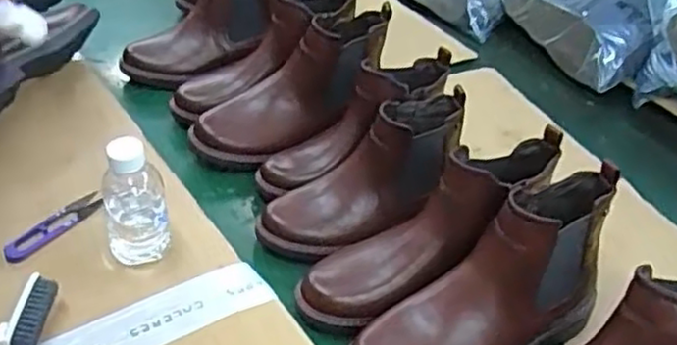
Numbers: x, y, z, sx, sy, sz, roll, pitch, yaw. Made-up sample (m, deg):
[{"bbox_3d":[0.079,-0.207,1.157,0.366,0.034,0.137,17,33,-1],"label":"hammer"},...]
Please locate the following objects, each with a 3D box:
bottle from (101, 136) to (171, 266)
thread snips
[{"bbox_3d":[-0.197,0.029,0.671,0.057,0.132,0.048,-7,42,-18],"label":"bottle"},{"bbox_3d":[-0.296,0.057,0.730,0.028,0.018,0.114,31,47,28],"label":"thread snips"}]

